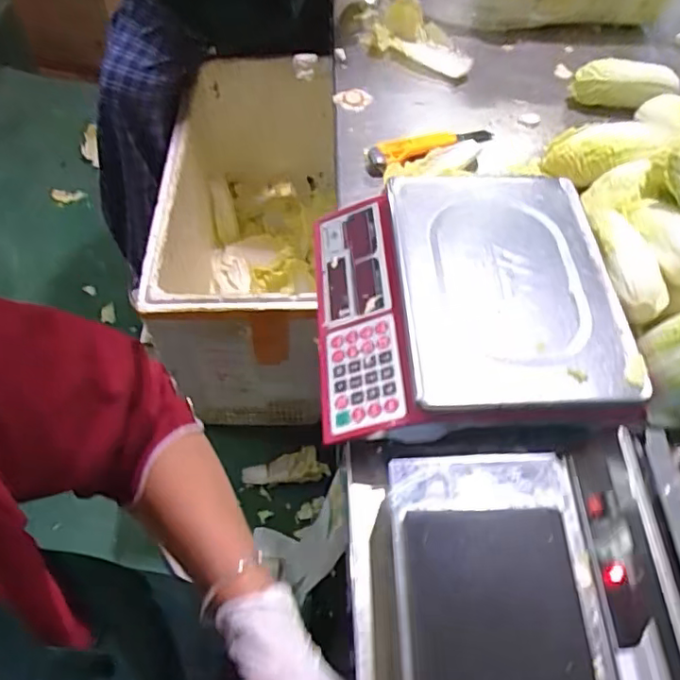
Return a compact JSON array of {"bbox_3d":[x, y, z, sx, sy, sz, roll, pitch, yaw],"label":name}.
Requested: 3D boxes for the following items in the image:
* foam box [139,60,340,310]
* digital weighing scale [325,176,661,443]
[{"bbox_3d":[-0.183,-0.243,1.233,0.326,0.333,0.676,0,57,-3],"label":"foam box"},{"bbox_3d":[0.128,-0.054,0.643,0.297,0.085,0.325,-1,57,-4],"label":"digital weighing scale"}]

